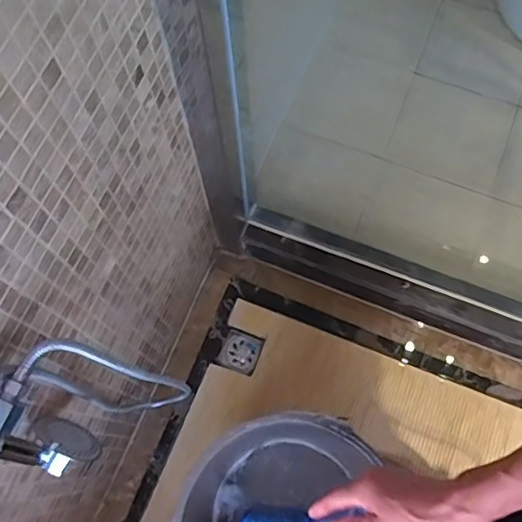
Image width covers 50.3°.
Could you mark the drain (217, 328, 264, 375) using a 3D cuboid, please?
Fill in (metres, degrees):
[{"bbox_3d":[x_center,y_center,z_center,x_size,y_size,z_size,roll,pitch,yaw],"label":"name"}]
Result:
[{"bbox_3d":[-0.049,0.214,1.323,0.087,0.004,0.086,25,78,-5],"label":"drain"}]

